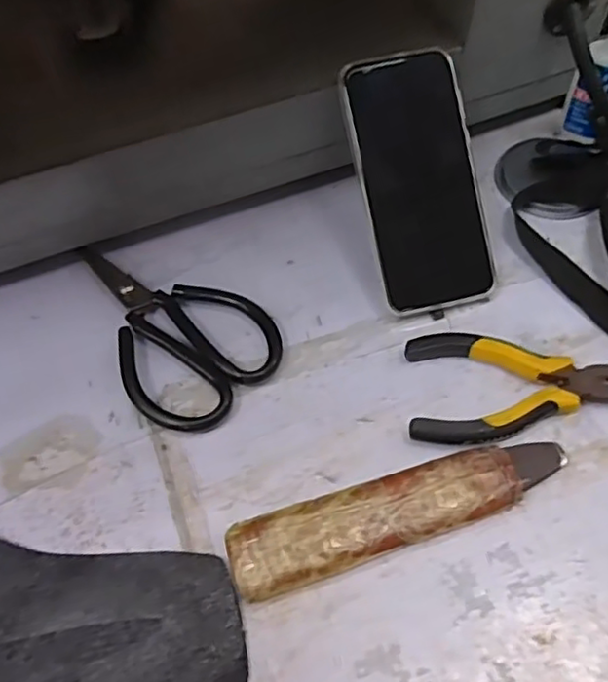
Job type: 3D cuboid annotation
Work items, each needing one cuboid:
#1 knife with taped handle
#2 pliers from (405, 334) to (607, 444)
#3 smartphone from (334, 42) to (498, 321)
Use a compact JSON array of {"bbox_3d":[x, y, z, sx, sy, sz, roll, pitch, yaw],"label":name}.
[{"bbox_3d":[0.053,0.093,0.341,0.187,0.016,0.039,-17,58,-6],"label":"knife with taped handle"},{"bbox_3d":[0.142,0.028,0.376,0.154,0.017,0.068,0,58,4],"label":"pliers"},{"bbox_3d":[0.076,-0.103,0.412,0.076,0.009,0.164,-13,93,-4],"label":"smartphone"}]

